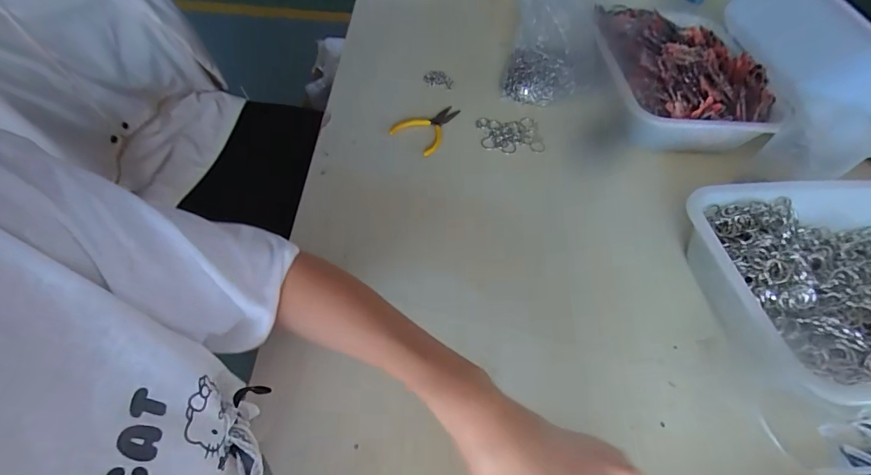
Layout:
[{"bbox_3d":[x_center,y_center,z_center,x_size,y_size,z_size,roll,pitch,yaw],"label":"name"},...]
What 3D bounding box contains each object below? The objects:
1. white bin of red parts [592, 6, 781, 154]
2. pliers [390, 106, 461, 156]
[{"bbox_3d":[0.378,-0.260,0.632,0.245,0.079,0.285,3,54,-3],"label":"white bin of red parts"},{"bbox_3d":[-0.019,-0.176,0.613,0.083,0.016,0.115,20,55,9],"label":"pliers"}]

